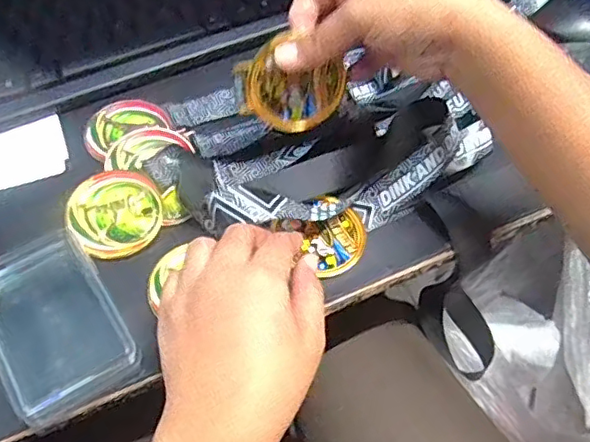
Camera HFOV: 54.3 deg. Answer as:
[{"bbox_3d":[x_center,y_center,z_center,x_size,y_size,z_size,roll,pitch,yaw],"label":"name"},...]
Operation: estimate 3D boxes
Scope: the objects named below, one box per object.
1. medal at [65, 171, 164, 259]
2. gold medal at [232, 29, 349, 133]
[{"bbox_3d":[-0.120,-0.006,0.384,0.058,0.006,0.060,2,69,-5],"label":"medal"},{"bbox_3d":[-0.003,-0.086,0.369,0.067,0.055,0.005,23,20,-22],"label":"gold medal"}]

